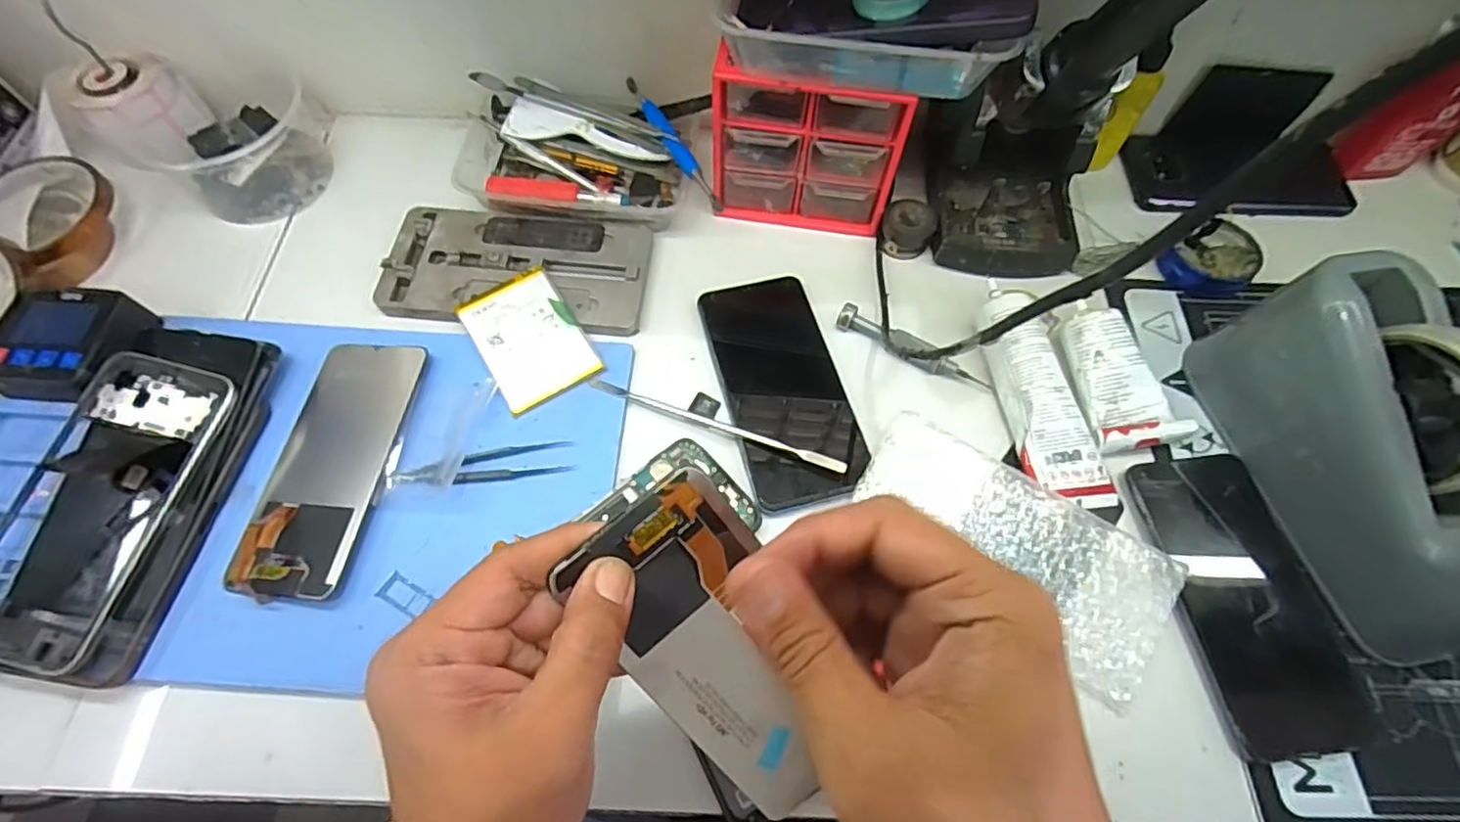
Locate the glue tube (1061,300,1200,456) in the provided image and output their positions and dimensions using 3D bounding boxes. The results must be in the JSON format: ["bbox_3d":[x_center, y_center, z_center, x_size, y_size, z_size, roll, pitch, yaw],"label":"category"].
[{"bbox_3d":[0.248,-0.024,0.410,0.051,0.031,0.096,-7,64,-4],"label":"glue tube"}]

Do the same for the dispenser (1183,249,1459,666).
[{"bbox_3d":[0.352,0.020,0.345,0.066,0.104,0.202,-10,65,-6],"label":"dispenser"}]

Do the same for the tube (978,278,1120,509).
[{"bbox_3d":[0.196,-0.015,0.405,0.053,0.034,0.146,-5,64,-4],"label":"tube"}]

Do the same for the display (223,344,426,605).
[{"bbox_3d":[-0.235,0.029,0.379,0.069,0.009,0.157,3,61,9],"label":"display"}]

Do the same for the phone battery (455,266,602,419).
[{"bbox_3d":[-0.131,-0.049,0.418,0.063,0.010,0.090,-29,72,-15],"label":"phone battery"}]

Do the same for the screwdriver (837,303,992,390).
[{"bbox_3d":[0.119,-0.040,0.428,0.105,0.014,0.019,33,68,14],"label":"screwdriver"}]

